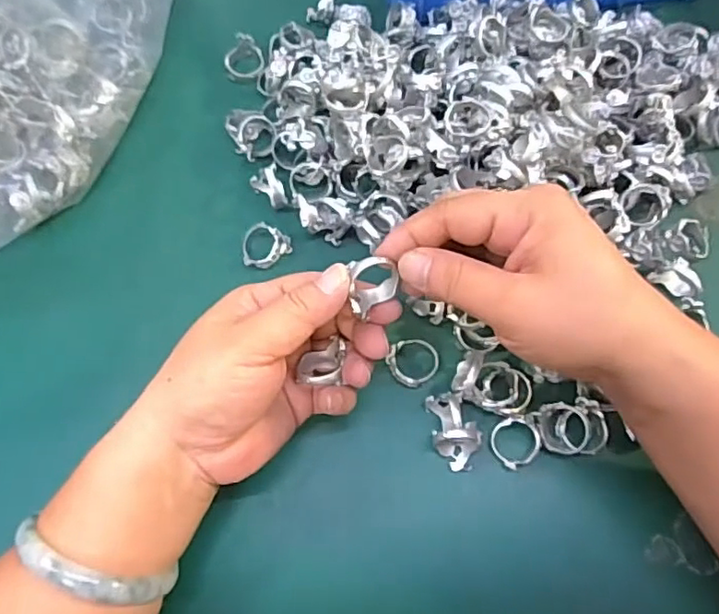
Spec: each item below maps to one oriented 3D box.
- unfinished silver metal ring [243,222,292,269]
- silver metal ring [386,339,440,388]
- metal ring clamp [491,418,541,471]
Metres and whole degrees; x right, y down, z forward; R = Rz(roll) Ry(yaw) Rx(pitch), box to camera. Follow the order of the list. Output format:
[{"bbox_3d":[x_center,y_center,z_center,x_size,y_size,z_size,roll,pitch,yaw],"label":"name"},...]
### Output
[{"bbox_3d":[-0.056,-0.035,0.349,0.029,0.016,0.025,13,71,5],"label":"unfinished silver metal ring"},{"bbox_3d":[0.030,0.030,0.323,0.026,0.008,0.027,1,83,-10],"label":"silver metal ring"},{"bbox_3d":[0.081,0.069,0.306,0.025,0.013,0.025,0,70,0],"label":"metal ring clamp"}]

